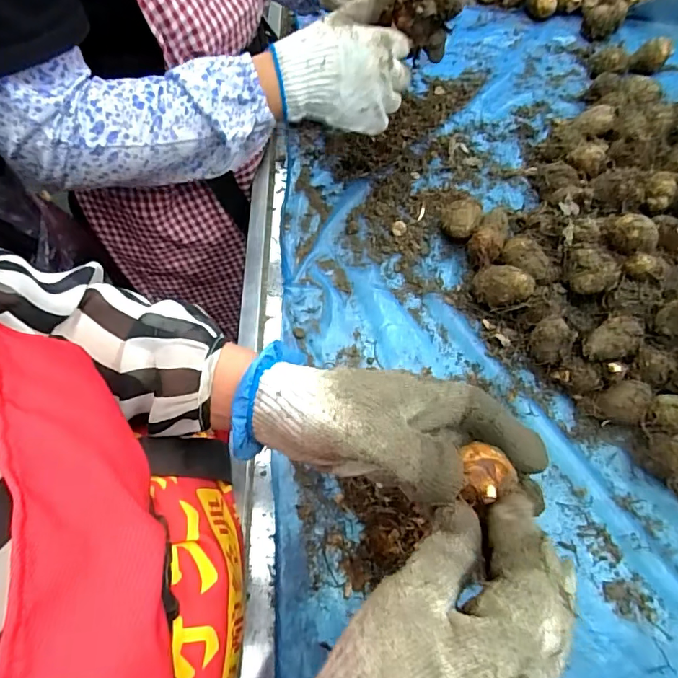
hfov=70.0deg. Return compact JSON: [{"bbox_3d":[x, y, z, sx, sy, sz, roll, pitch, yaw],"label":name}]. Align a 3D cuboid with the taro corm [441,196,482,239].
[{"bbox_3d":[0.139,-0.133,0.560,0.043,0.041,0.045,20,65,10],"label":"taro corm"}]

